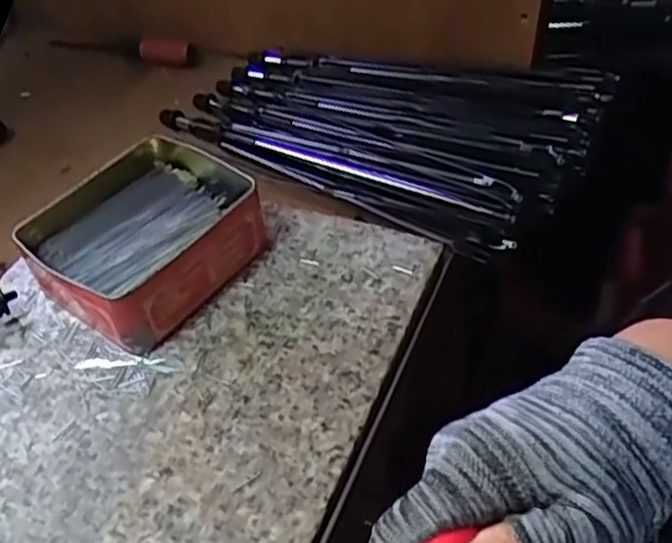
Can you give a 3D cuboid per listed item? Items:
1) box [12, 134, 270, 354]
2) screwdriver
[{"bbox_3d":[-0.116,-0.021,0.439,0.113,0.049,0.130,29,54,28],"label":"box"},{"bbox_3d":[-0.201,-0.211,0.671,0.140,0.015,0.023,12,48,19],"label":"screwdriver"}]

